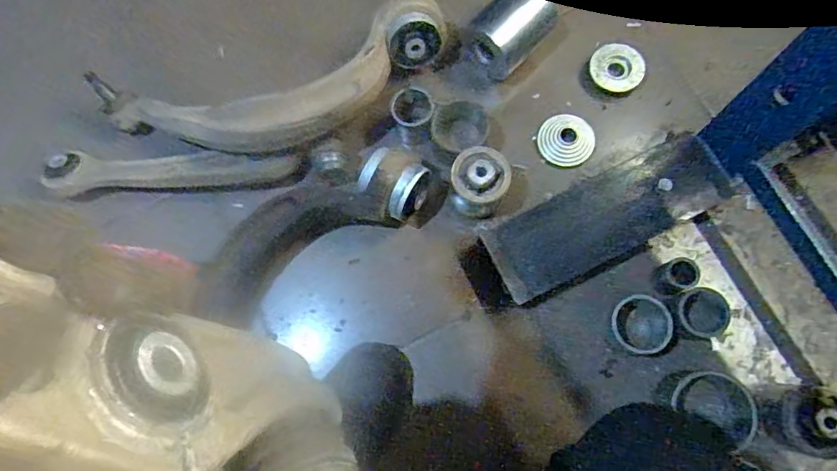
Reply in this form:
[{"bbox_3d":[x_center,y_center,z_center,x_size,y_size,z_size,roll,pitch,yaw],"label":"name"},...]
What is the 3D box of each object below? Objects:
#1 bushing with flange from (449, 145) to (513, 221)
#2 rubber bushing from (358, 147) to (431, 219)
[{"bbox_3d":[0.077,-0.067,0.656,0.072,0.063,0.075,16,77,8],"label":"bushing with flange"},{"bbox_3d":[-0.031,-0.061,0.652,0.076,0.074,0.081,19,78,8],"label":"rubber bushing"}]

